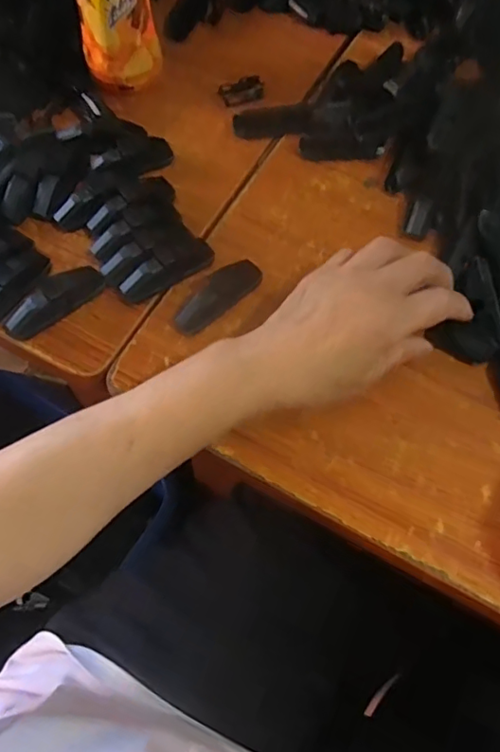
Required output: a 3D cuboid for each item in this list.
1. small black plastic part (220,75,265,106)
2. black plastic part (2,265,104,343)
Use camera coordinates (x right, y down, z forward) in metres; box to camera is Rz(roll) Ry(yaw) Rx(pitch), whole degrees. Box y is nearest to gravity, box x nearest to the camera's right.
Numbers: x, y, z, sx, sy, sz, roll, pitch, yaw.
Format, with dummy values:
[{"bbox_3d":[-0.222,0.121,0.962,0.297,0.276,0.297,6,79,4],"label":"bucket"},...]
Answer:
[{"bbox_3d":[-0.006,-0.253,0.504,0.039,0.008,0.021,-19,69,-11],"label":"small black plastic part"},{"bbox_3d":[-0.138,-0.055,0.397,0.074,0.021,0.019,-38,73,-17],"label":"black plastic part"}]

